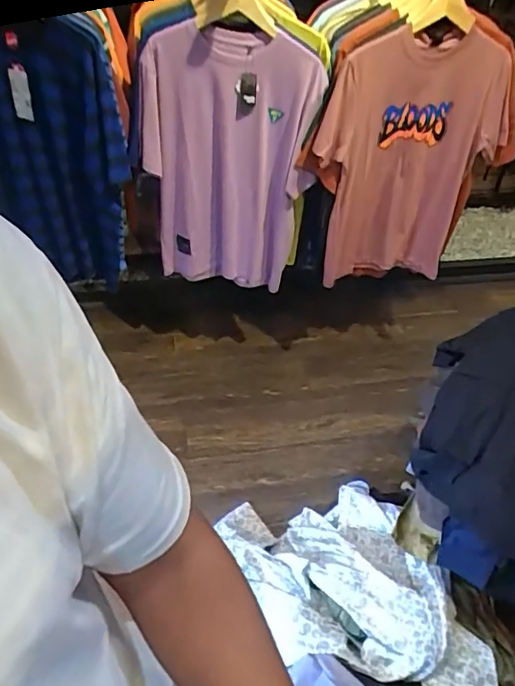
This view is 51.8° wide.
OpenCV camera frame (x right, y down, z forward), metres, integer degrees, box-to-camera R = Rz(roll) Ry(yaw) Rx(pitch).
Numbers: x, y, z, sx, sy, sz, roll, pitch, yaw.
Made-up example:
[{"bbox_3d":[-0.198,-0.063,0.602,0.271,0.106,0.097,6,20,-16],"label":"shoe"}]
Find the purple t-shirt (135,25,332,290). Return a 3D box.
[{"bbox_3d":[-0.094,-0.549,1.655,0.514,0.730,0.217,5,46,0],"label":"purple t-shirt"}]

